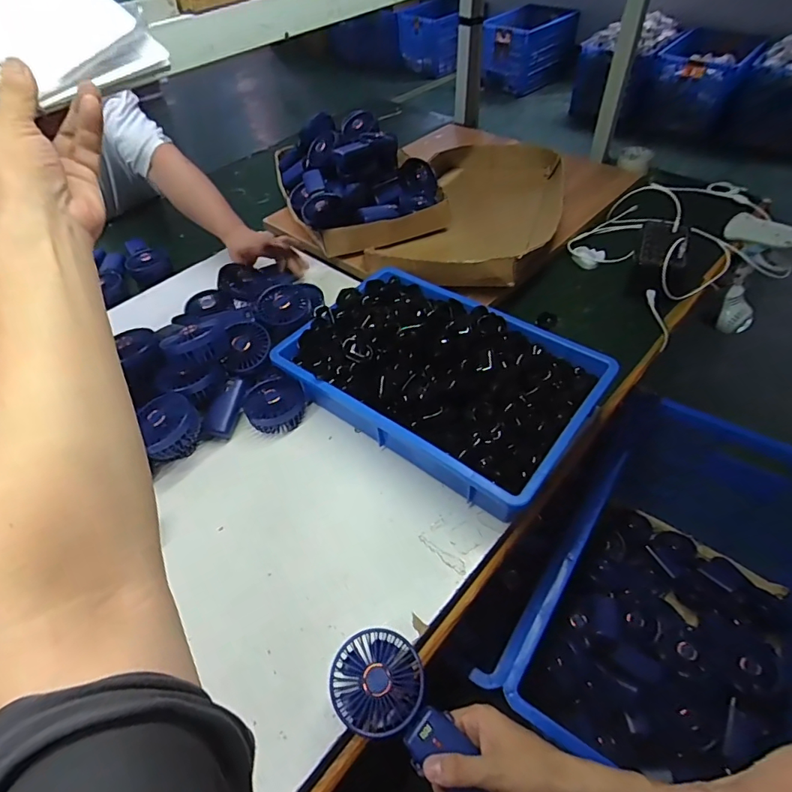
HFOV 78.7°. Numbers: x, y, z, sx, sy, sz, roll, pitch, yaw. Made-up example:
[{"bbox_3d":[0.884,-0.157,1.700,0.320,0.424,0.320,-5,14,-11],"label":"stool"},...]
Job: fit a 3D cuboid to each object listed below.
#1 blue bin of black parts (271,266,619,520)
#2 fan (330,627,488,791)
[{"bbox_3d":[0.064,-0.040,0.713,0.415,0.115,0.284,30,57,26],"label":"blue bin of black parts"},{"bbox_3d":[0.018,0.303,0.444,0.185,0.035,0.083,40,62,21],"label":"fan"}]

